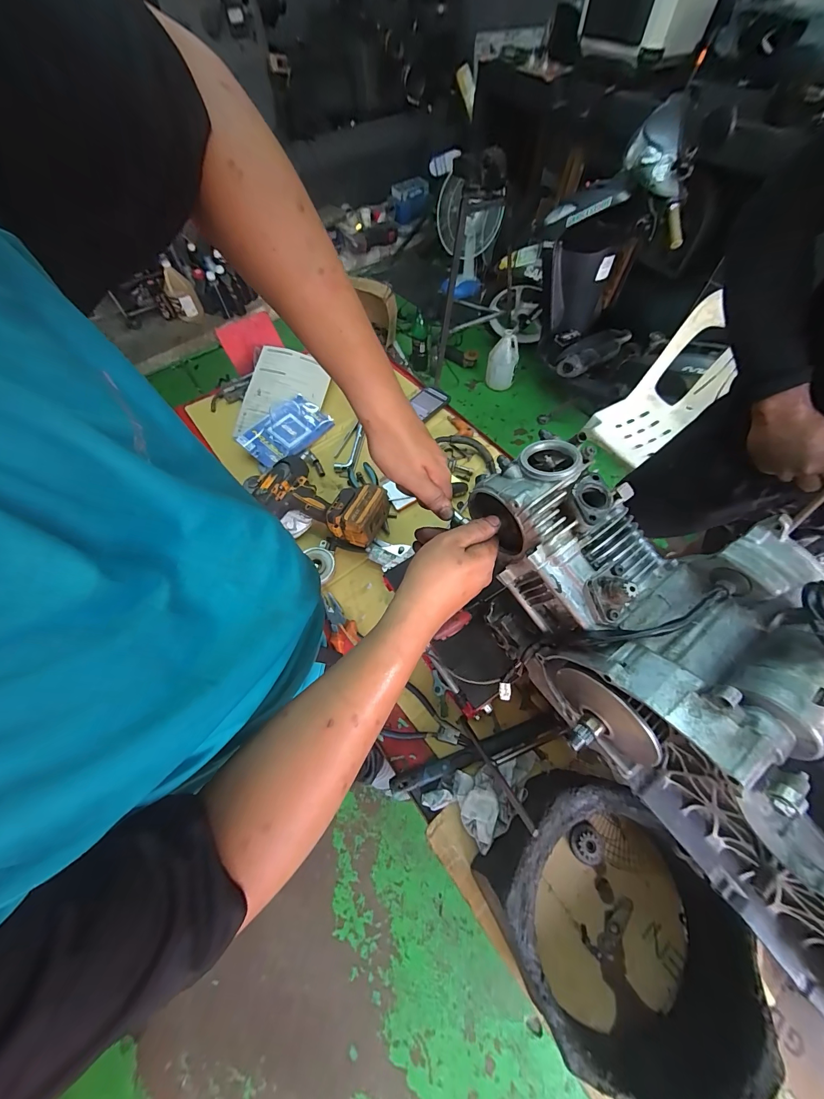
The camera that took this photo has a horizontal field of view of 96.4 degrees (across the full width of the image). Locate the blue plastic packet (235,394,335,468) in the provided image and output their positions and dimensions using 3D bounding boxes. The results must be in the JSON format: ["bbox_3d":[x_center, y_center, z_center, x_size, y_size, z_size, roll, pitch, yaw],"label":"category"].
[{"bbox_3d":[-0.314,-0.297,0.899,0.140,0.034,0.207,37,68,20],"label":"blue plastic packet"}]

